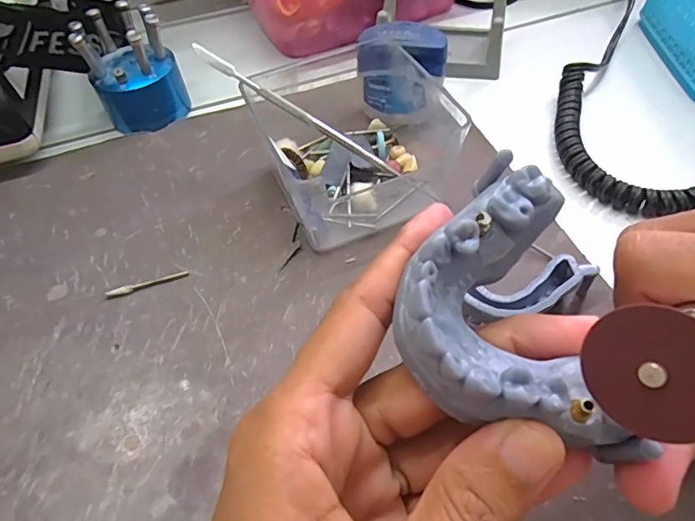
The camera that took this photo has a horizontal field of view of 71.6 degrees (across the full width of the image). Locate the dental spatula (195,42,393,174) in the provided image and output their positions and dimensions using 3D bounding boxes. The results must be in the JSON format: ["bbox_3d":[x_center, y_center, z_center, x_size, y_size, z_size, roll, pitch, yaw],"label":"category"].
[{"bbox_3d":[-0.028,-0.082,0.268,0.129,0.006,0.006,31,57,-6],"label":"dental spatula"}]

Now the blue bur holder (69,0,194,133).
[{"bbox_3d":[-0.149,-0.135,0.334,0.058,0.067,0.053,-24,55,-13],"label":"blue bur holder"}]

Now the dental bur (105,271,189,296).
[{"bbox_3d":[-0.109,0.012,0.261,0.043,0.004,0.005,-17,53,-8],"label":"dental bur"}]

